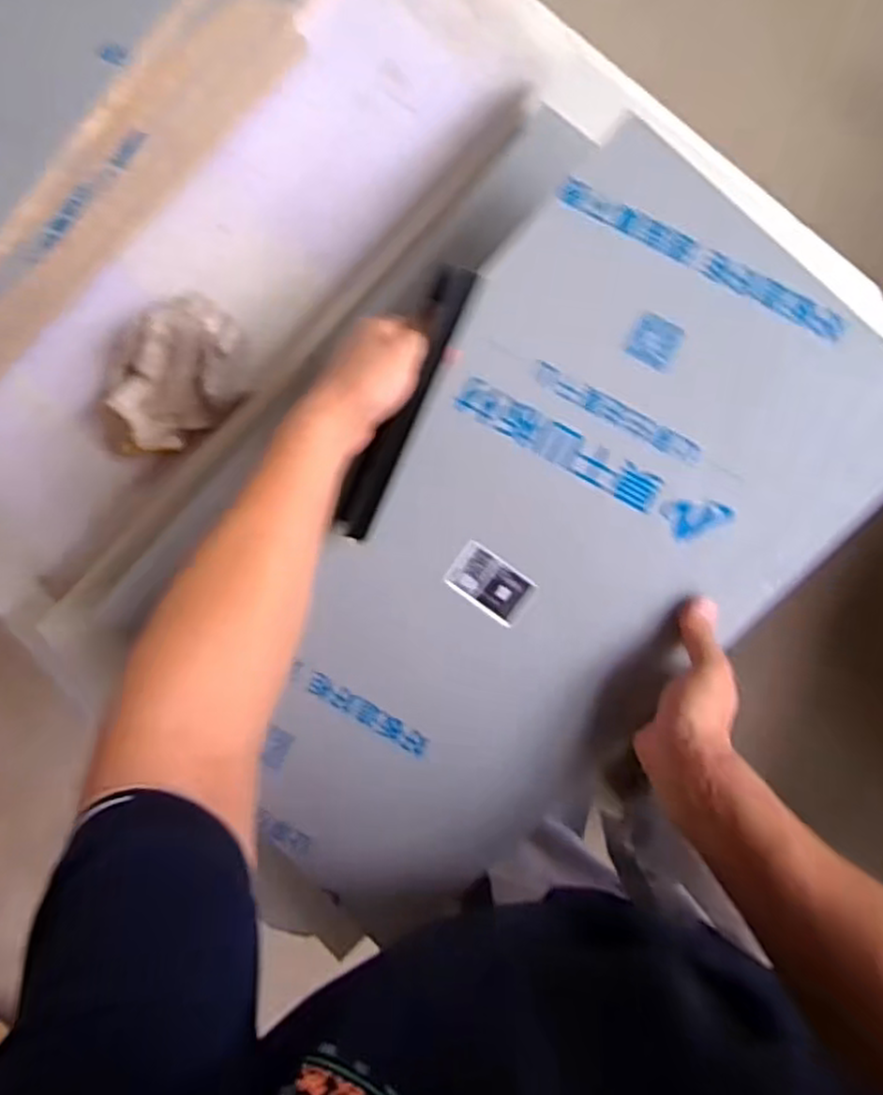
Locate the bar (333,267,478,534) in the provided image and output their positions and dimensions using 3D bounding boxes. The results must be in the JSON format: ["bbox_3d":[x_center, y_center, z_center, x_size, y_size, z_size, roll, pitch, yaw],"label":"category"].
[{"bbox_3d":[-0.029,-0.098,0.521,0.028,0.015,0.199,28,108,8],"label":"bar"}]

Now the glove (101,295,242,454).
[{"bbox_3d":[-0.269,-0.171,0.738,0.101,0.048,0.172,28,91,8],"label":"glove"}]

